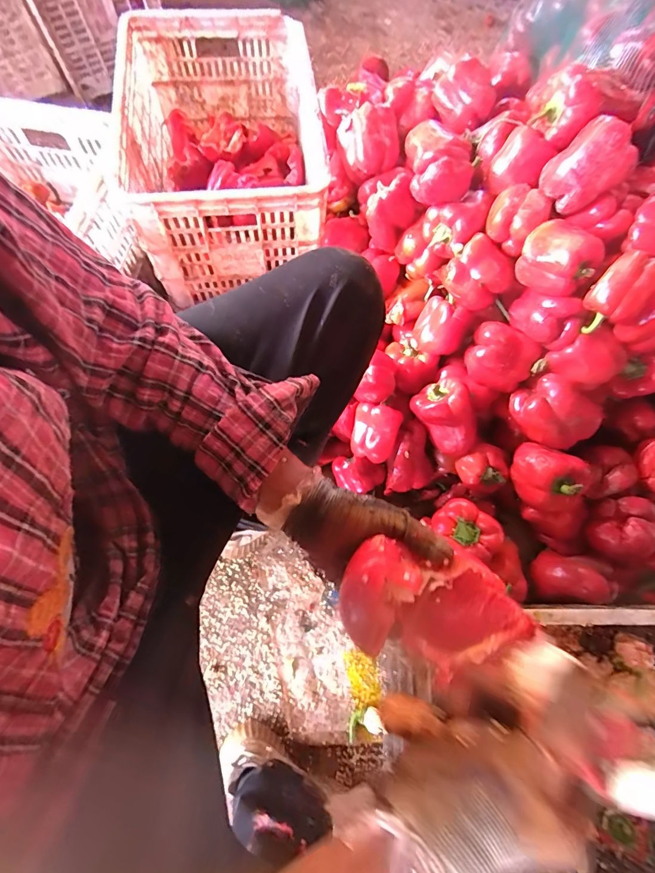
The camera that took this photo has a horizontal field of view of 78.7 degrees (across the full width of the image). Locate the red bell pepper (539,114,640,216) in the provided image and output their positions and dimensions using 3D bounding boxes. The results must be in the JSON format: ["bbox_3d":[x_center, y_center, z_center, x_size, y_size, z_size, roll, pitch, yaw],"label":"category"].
[{"bbox_3d":[0.354,-0.370,0.543,0.070,0.085,0.092,-39,76,-14],"label":"red bell pepper"}]

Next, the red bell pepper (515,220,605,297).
[{"bbox_3d":[0.325,-0.252,0.562,0.100,0.072,0.072,36,74,11],"label":"red bell pepper"}]

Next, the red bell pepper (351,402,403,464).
[{"bbox_3d":[0.080,-0.006,0.679,0.077,0.057,0.088,15,71,4],"label":"red bell pepper"}]

